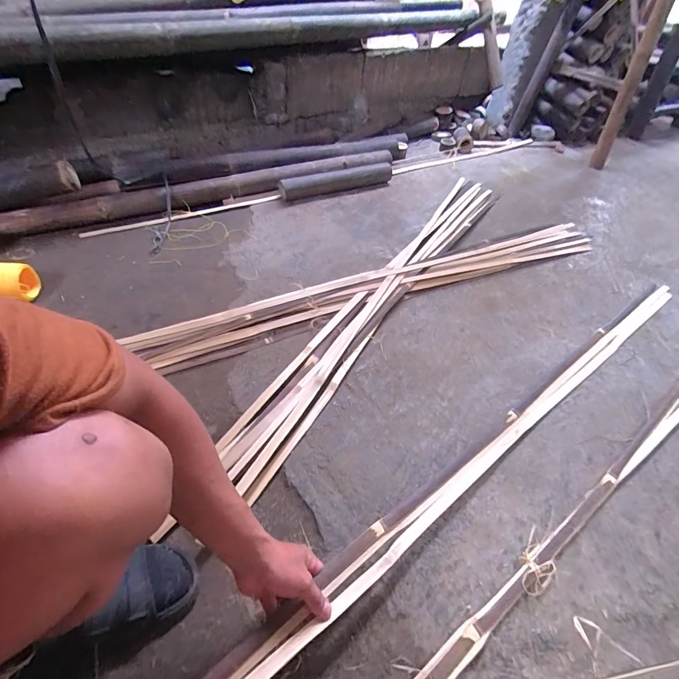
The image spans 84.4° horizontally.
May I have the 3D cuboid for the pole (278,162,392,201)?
[{"bbox_3d":[-0.004,-0.589,1.397,0.459,0.068,0.069,-20,51,-21],"label":"pole"}]

